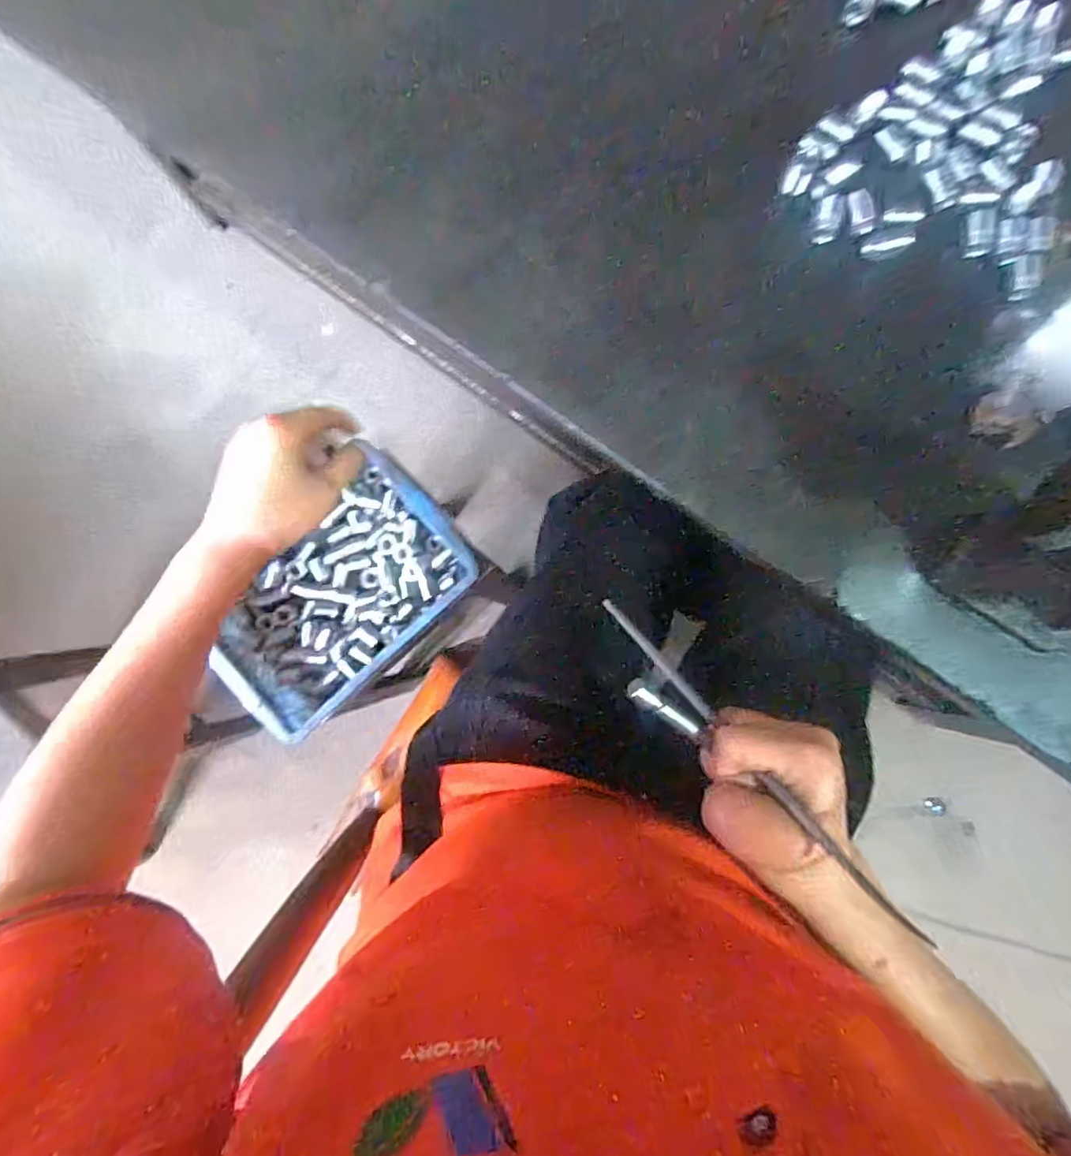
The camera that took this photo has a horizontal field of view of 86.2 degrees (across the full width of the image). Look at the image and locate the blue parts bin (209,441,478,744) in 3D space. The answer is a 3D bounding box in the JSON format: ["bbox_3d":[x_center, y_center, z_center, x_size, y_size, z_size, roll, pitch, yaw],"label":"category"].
[{"bbox_3d":[-0.189,0.018,0.567,0.249,0.065,0.160,-44,84,-1],"label":"blue parts bin"}]

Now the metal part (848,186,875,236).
[{"bbox_3d":[0.219,-0.247,0.385,0.013,0.012,0.030,-14,84,2],"label":"metal part"}]

